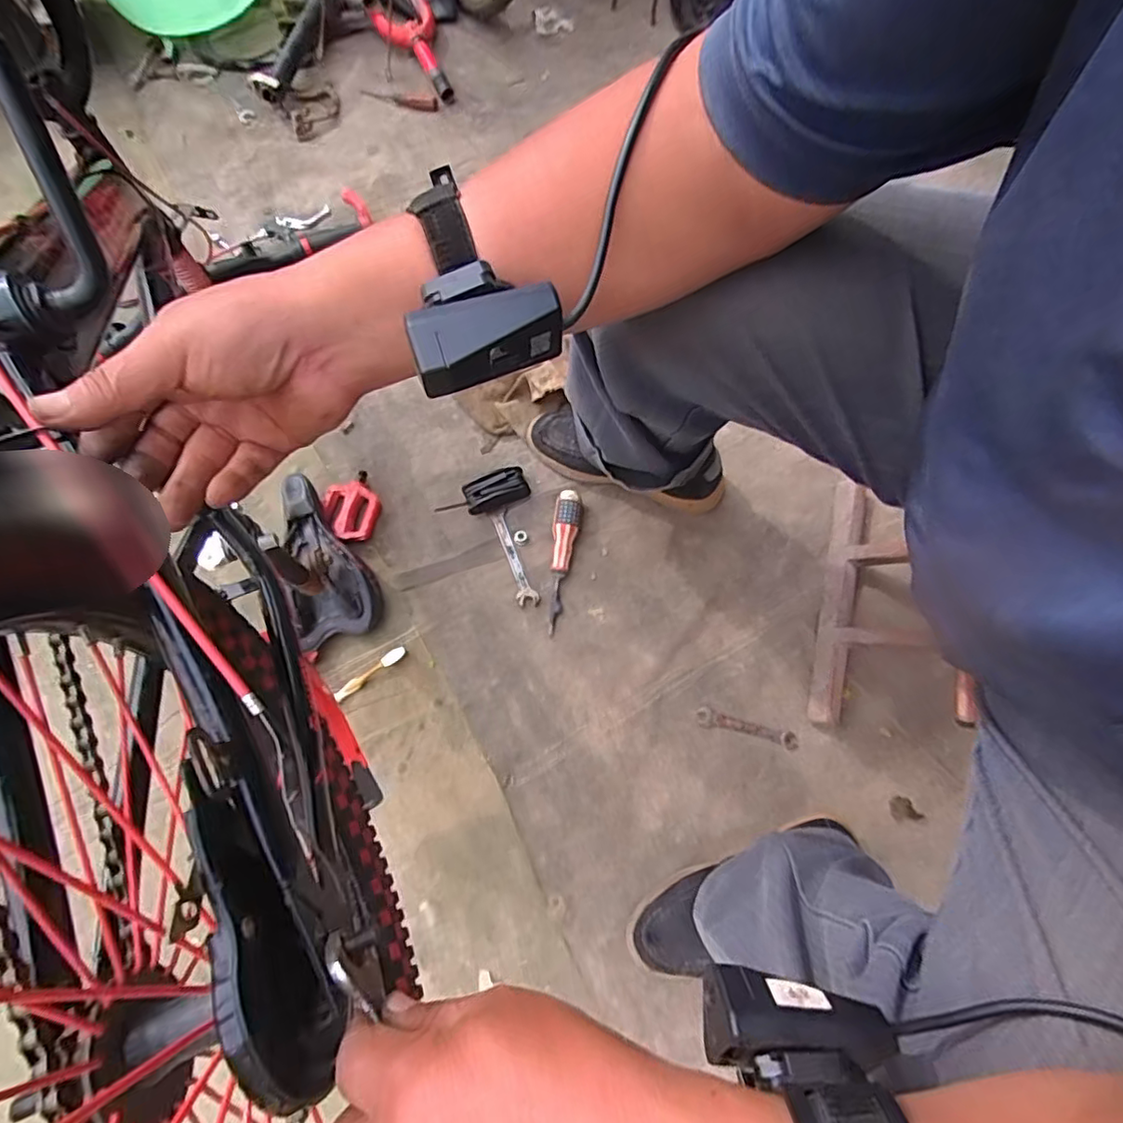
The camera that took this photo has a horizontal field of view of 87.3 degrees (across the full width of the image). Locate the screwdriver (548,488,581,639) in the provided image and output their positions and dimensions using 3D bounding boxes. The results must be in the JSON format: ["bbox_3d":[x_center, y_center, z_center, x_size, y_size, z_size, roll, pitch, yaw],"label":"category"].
[{"bbox_3d":[0.001,-0.006,0.764,0.033,0.039,0.188,8,72,2],"label":"screwdriver"}]

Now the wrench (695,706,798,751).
[{"bbox_3d":[0.227,0.205,0.722,0.124,0.004,0.023,15,73,4],"label":"wrench"}]

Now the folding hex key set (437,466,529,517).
[{"bbox_3d":[-0.106,-0.089,0.796,0.121,0.026,0.050,-20,74,-7],"label":"folding hex key set"}]

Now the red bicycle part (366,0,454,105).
[{"bbox_3d":[-0.285,-0.936,0.992,0.141,0.194,0.237,-14,73,-4],"label":"red bicycle part"}]

